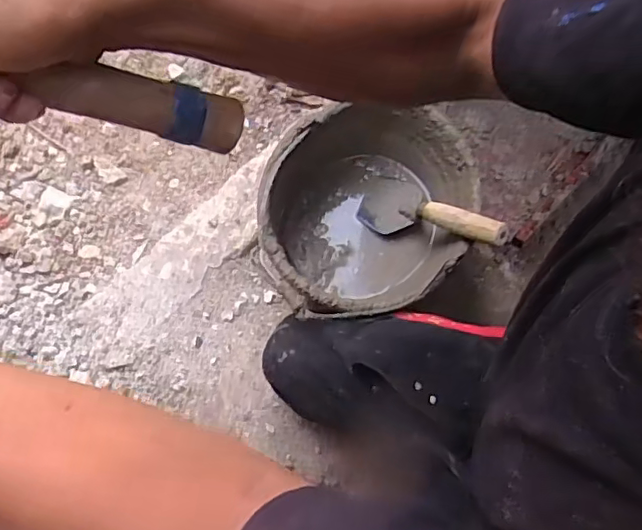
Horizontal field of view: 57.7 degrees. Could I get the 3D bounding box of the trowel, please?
[{"bbox_3d":[0.149,-0.071,0.776,0.089,0.050,0.227,-50,37,-16],"label":"trowel"}]

